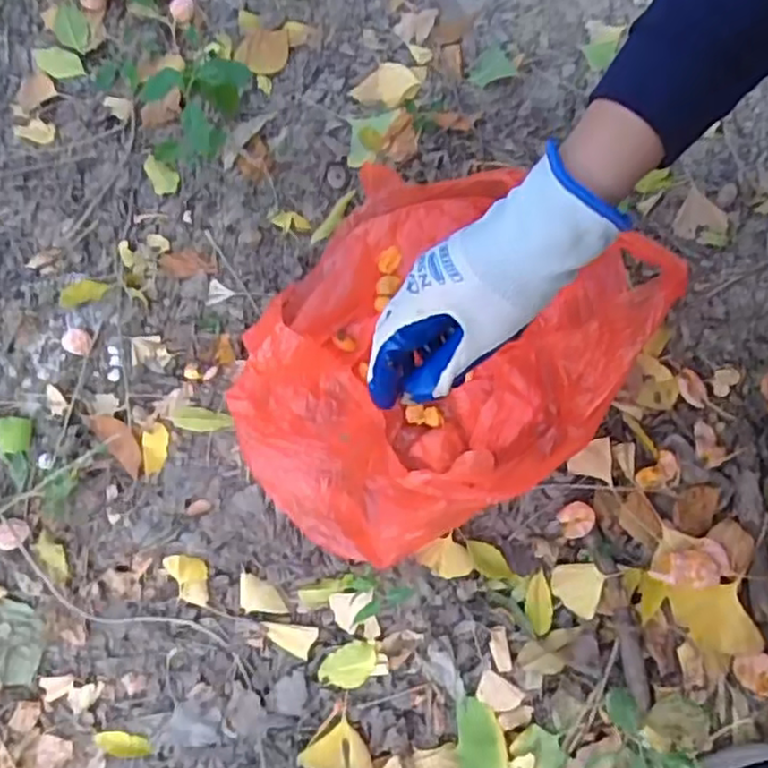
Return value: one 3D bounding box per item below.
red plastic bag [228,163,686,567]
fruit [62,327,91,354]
[{"bbox_3d":[0.027,-0.025,0.516,0.246,0.100,0.289,41,77,11],"label":"red plastic bag"},{"bbox_3d":[-0.242,-0.034,0.558,0.022,0.015,0.021,0,73,0],"label":"fruit"}]

